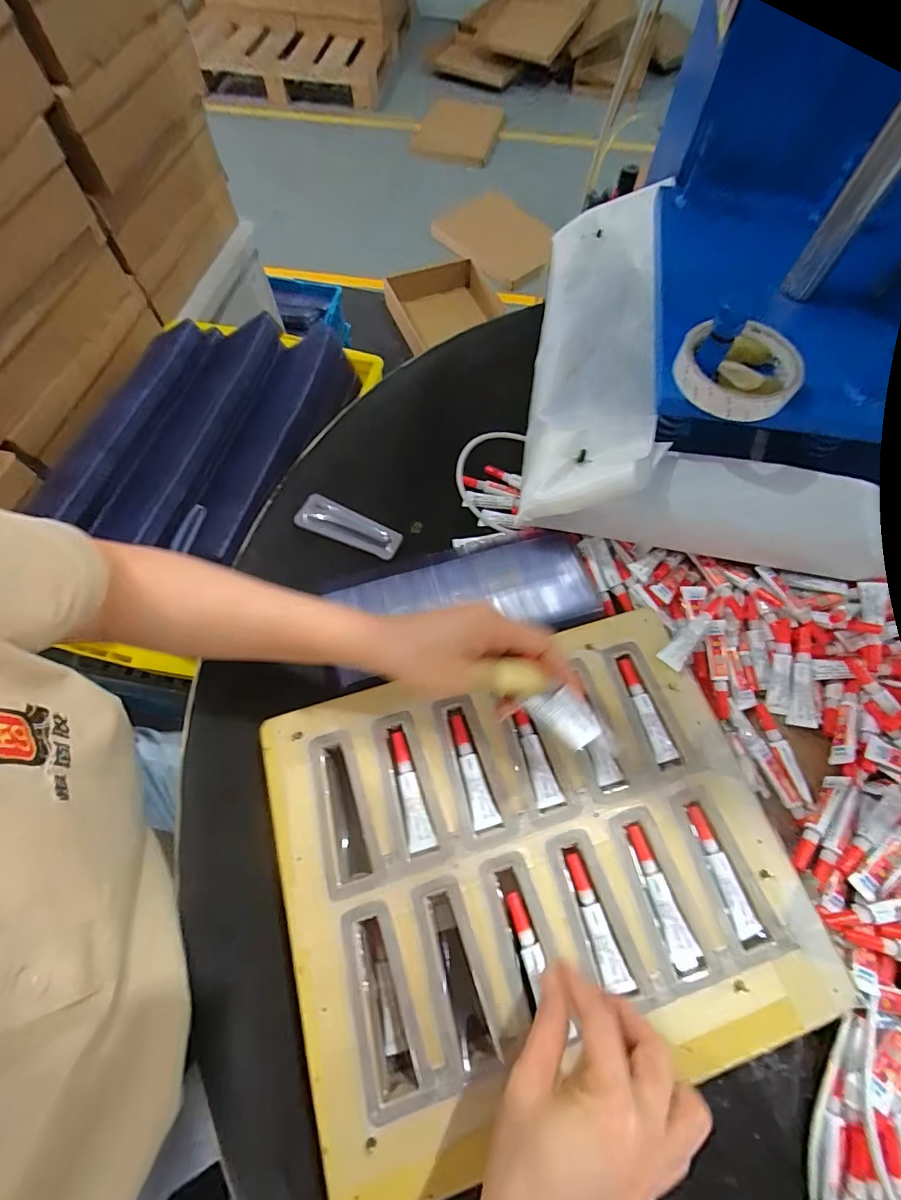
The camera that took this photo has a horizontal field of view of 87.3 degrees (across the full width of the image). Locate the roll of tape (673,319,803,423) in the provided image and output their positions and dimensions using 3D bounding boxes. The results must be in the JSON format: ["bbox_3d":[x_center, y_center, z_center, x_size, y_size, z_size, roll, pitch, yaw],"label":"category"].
[{"bbox_3d":[0.218,-0.178,0.361,0.085,0.024,0.089,0,67,-1],"label":"roll of tape"}]

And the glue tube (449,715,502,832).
[{"bbox_3d":[0.015,0.131,0.361,0.018,0.008,0.083,-18,68,-8],"label":"glue tube"}]

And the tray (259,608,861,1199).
[{"bbox_3d":[0.057,0.180,0.341,0.343,0.037,0.285,-16,68,-8],"label":"tray"}]

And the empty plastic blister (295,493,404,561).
[{"bbox_3d":[-0.104,-0.074,0.483,0.108,0.015,0.035,22,68,9],"label":"empty plastic blister"}]

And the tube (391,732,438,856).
[{"bbox_3d":[-0.030,0.143,0.354,0.019,0.008,0.085,-13,67,-6],"label":"tube"}]

